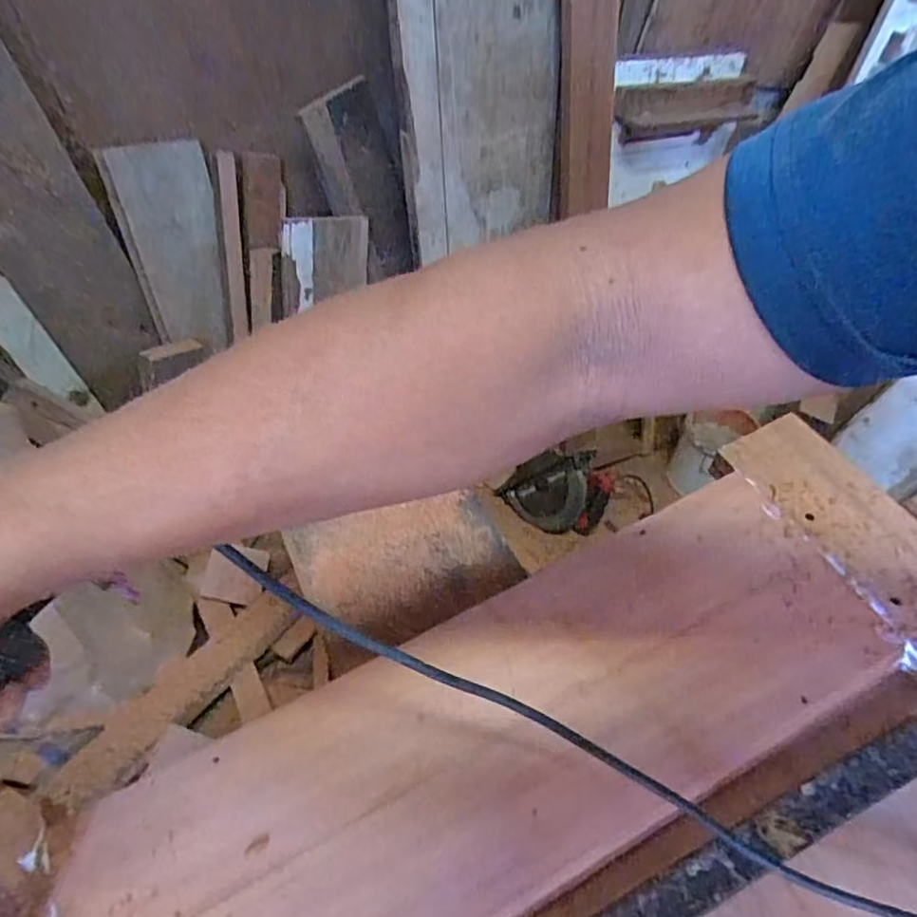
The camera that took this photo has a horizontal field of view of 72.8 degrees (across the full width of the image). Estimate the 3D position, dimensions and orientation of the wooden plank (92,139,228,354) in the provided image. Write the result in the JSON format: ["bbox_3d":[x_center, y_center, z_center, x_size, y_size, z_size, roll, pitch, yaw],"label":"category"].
[{"bbox_3d":[-0.542,-0.394,1.193,0.168,0.388,0.024,-14,47,-19],"label":"wooden plank"}]

